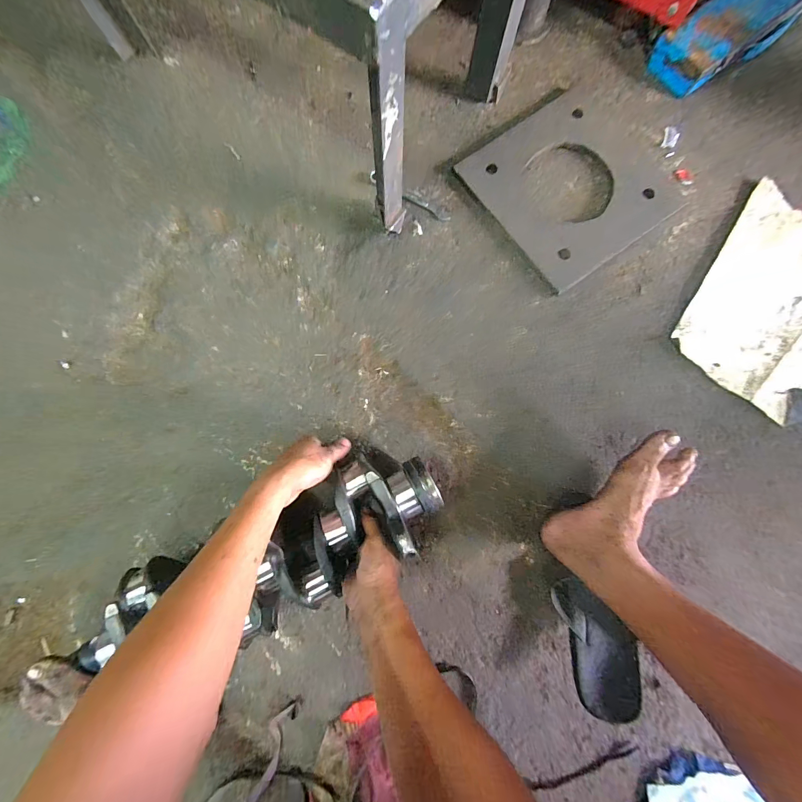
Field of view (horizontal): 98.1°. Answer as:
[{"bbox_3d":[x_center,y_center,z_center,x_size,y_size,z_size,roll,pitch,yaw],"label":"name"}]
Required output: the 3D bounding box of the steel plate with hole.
[{"bbox_3d":[0.305,-0.387,0.620,0.312,0.010,0.295,-35,84,-4],"label":"steel plate with hole"}]

